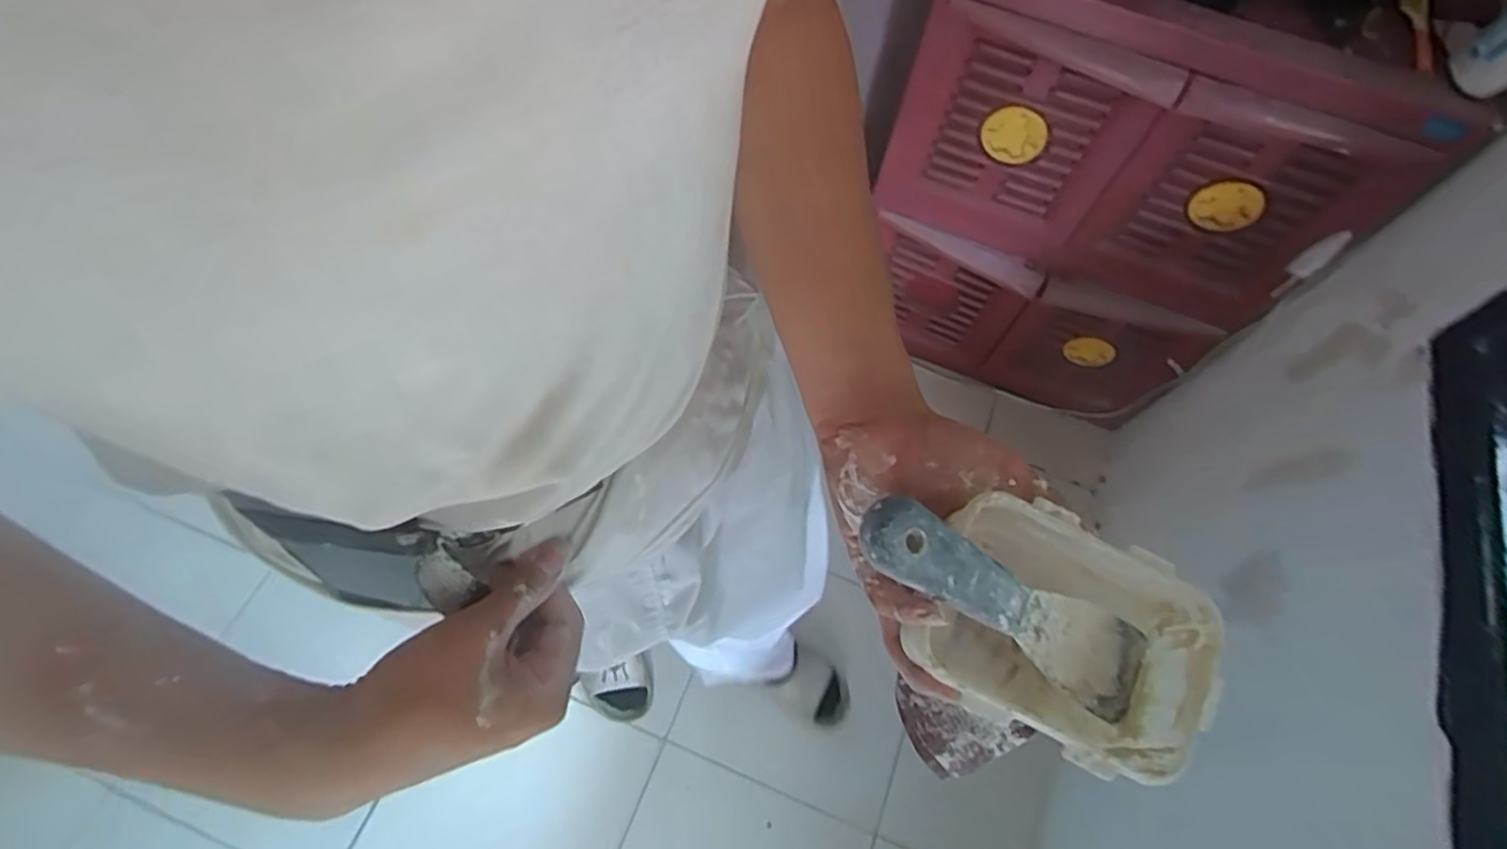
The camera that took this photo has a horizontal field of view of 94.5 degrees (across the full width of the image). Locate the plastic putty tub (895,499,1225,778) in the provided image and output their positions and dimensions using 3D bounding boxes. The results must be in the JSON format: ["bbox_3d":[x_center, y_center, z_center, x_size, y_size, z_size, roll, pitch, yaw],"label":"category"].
[{"bbox_3d":[0.152,0.107,0.345,0.137,0.082,0.103,17,61,9],"label":"plastic putty tub"}]

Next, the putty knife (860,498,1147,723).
[{"bbox_3d":[0.126,0.088,0.331,0.191,0.016,0.043,33,58,-24],"label":"putty knife"}]

